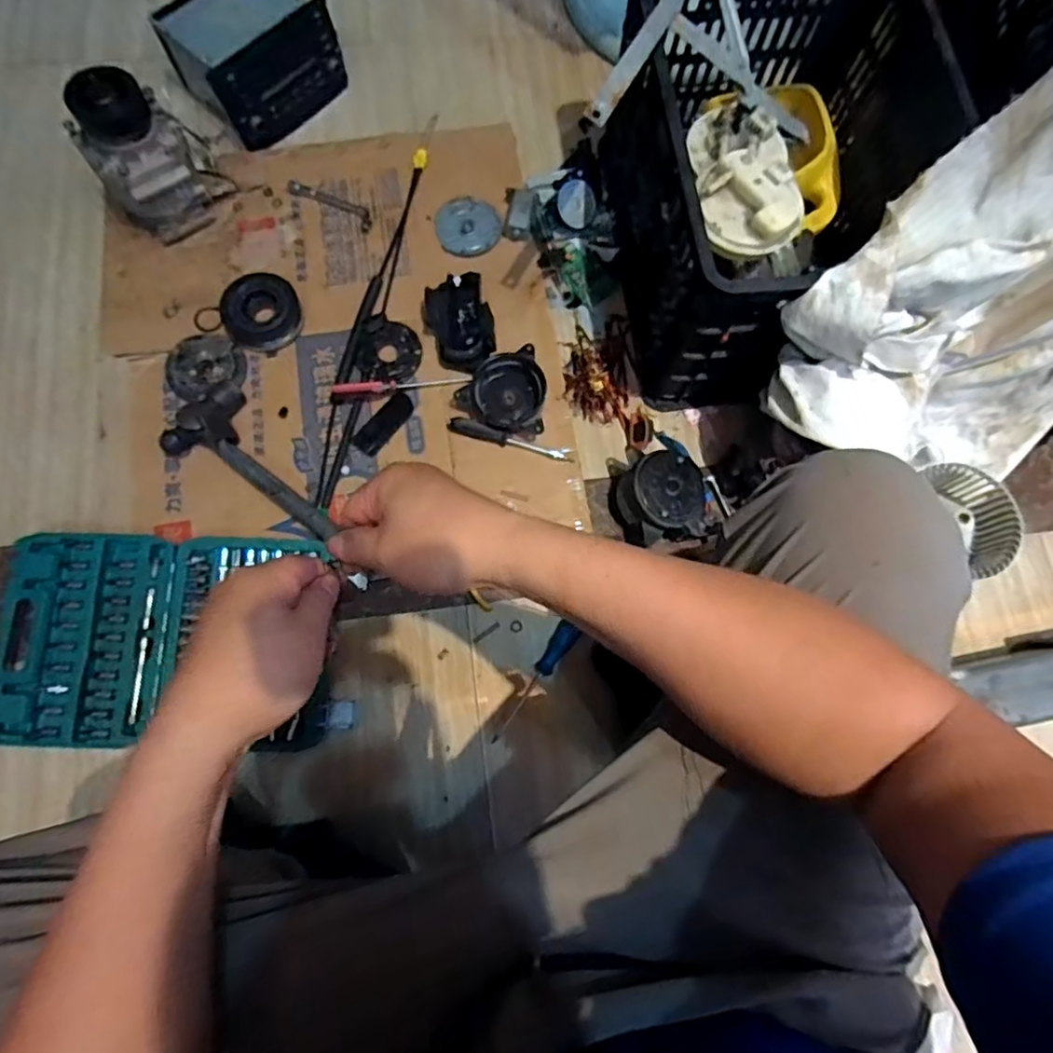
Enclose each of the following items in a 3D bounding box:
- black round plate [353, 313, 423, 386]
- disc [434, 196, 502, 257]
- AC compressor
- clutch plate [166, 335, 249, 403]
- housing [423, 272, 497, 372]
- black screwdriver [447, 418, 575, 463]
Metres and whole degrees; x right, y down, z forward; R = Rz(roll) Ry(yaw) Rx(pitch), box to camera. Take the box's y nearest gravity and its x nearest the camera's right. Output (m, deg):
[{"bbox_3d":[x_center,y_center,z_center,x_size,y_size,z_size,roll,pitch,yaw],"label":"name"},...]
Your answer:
[{"bbox_3d":[-0.191,-0.246,0.861,0.087,0.017,0.097,14,74,6],"label":"black round plate"},{"bbox_3d":[-0.089,-0.456,0.929,0.094,0.006,0.103,-1,73,2],"label":"disc"},{"bbox_3d":[-0.527,-0.504,0.840,0.137,0.182,0.117,-32,79,-11],"label":"AC compressor"},{"bbox_3d":[-0.447,-0.224,0.854,0.100,0.011,0.104,-1,73,2],"label":"clutch plate"},{"bbox_3d":[-0.090,-0.275,0.843,0.084,0.061,0.129,-16,77,-6],"label":"housing"},{"bbox_3d":[-0.023,-0.114,0.821,0.169,0.021,0.020,17,75,7],"label":"black screwdriver"}]

